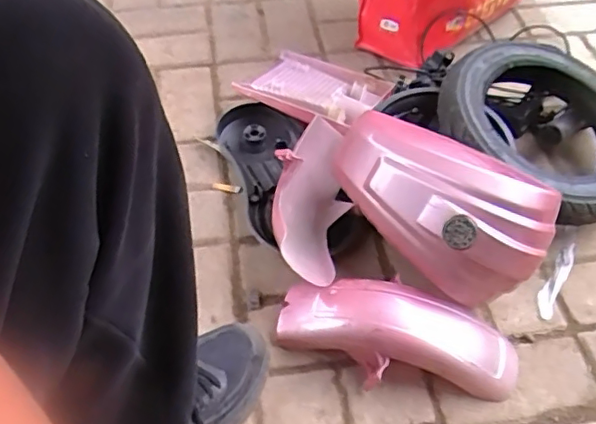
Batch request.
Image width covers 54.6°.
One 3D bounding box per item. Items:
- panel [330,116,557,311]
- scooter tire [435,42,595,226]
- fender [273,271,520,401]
[{"bbox_3d":[0.158,-0.028,0.693,0.149,0.118,0.290,-29,57,-22],"label":"panel"},{"bbox_3d":[0.347,-0.123,0.816,0.282,0.077,0.295,41,55,7],"label":"scooter tire"},{"bbox_3d":[0.114,0.140,0.660,0.277,0.070,0.107,4,51,3],"label":"fender"}]

